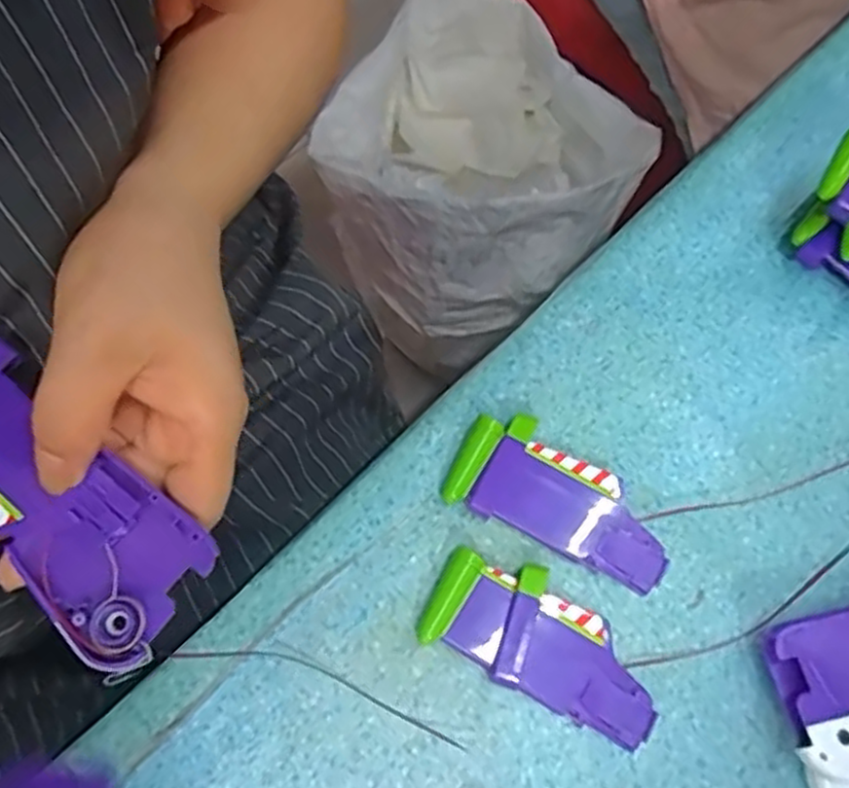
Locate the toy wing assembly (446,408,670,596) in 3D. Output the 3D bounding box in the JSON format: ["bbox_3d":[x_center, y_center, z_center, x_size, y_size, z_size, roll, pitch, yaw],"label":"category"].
[{"bbox_3d":[0.055,0.041,0.291,0.089,0.013,0.040,25,69,8],"label":"toy wing assembly"}]

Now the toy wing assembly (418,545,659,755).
[{"bbox_3d":[0.045,0.092,0.272,0.087,0.013,0.040,25,69,8],"label":"toy wing assembly"}]

